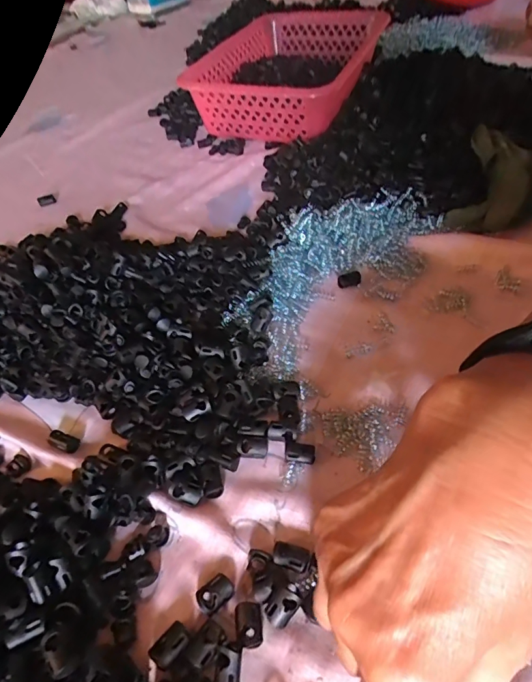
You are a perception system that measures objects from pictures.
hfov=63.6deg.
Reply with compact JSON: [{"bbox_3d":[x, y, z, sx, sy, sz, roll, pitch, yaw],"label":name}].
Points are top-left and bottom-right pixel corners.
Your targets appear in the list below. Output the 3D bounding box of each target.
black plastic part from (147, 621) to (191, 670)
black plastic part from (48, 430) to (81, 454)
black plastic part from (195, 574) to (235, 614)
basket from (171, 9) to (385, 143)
[{"bbox_3d":[-0.048,0.155,0.218,0.019,0.010,0.012,-38,56,-24],"label":"black plastic part"},{"bbox_3d":[-0.142,0.070,0.302,0.021,0.010,0.011,15,53,18],"label":"black plastic part"},{"bbox_3d":[-0.028,0.138,0.234,0.019,0.006,0.014,-33,54,-21],"label":"black plastic part"},{"bbox_3d":[0.043,-0.378,0.619,0.205,0.096,0.284,16,53,19],"label":"basket"}]

